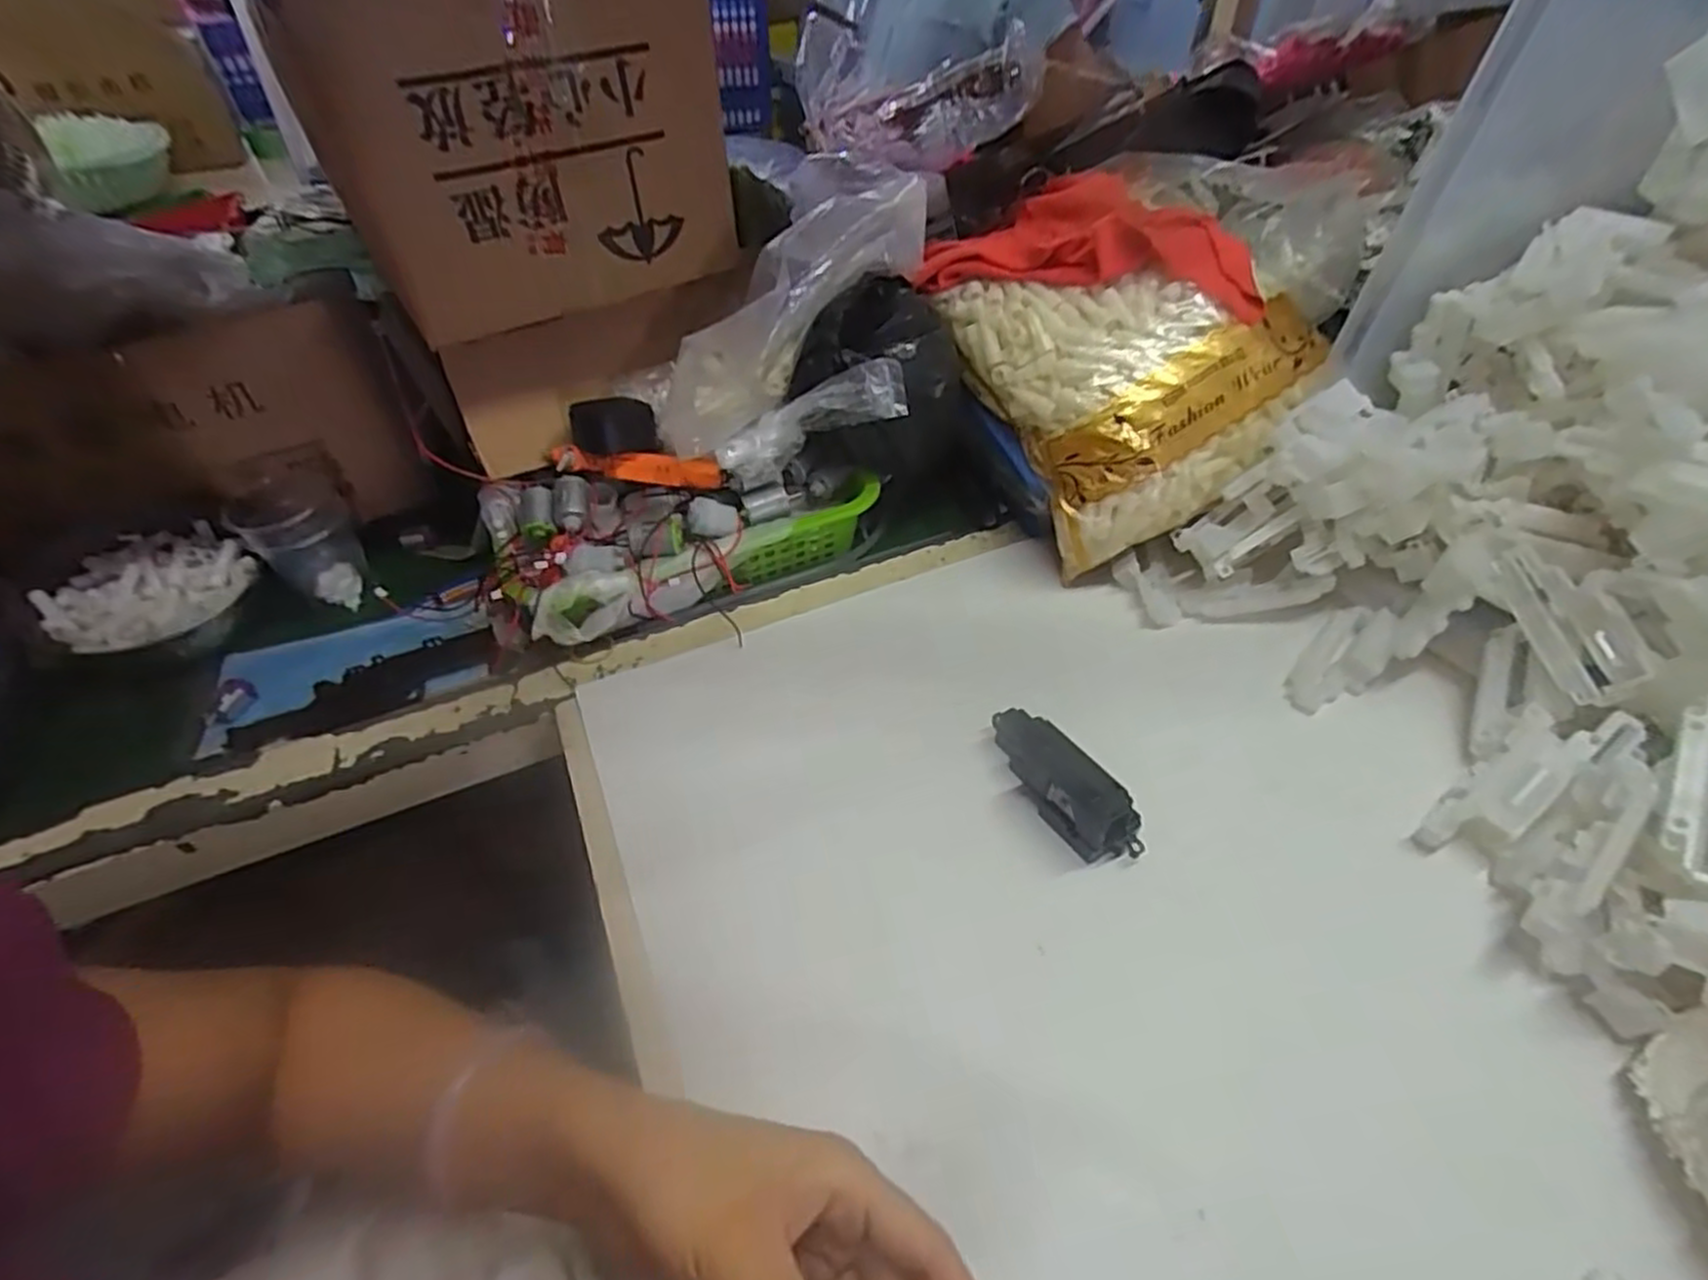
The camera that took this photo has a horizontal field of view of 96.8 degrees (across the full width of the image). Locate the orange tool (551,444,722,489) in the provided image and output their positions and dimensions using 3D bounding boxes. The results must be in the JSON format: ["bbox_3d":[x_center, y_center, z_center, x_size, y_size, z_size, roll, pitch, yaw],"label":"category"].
[{"bbox_3d":[-0.152,-0.121,0.533,0.114,0.028,0.017,2,47,5],"label":"orange tool"}]

